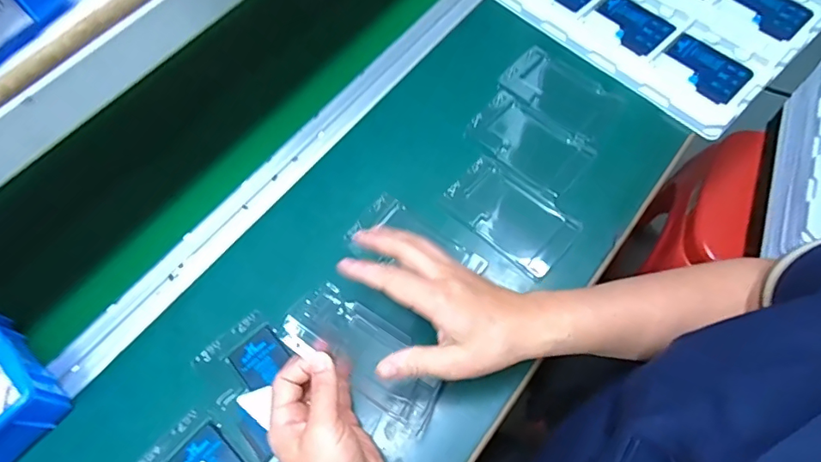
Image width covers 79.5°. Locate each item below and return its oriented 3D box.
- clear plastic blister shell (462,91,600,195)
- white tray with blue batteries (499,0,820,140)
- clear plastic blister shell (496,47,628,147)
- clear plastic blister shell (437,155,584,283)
[{"bbox_3d":[0.127,-0.097,0.526,0.125,0.006,0.079,36,71,18],"label":"clear plastic blister shell"},{"bbox_3d":[0.306,-0.288,0.606,0.269,0.018,0.325,-41,69,-15],"label":"white tray with blue batteries"},{"bbox_3d":[0.169,-0.156,0.556,0.129,0.009,0.075,38,72,19],"label":"clear plastic blister shell"},{"bbox_3d":[0.098,-0.017,0.489,0.124,0.009,0.075,38,72,19],"label":"clear plastic blister shell"}]

